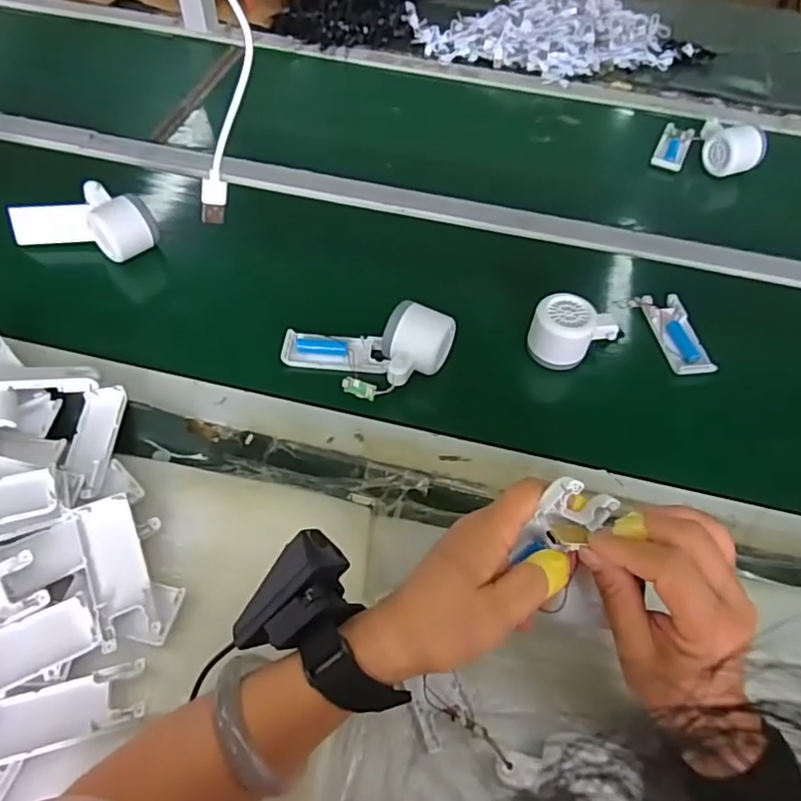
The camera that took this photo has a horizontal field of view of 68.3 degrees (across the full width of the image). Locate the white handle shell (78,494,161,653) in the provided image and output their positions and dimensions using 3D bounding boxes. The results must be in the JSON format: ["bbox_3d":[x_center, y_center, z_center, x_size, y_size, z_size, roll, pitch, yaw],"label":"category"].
[{"bbox_3d":[-0.203,0.119,0.420,0.037,0.017,0.104,-20,58,-16],"label":"white handle shell"}]

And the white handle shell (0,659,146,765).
[{"bbox_3d":[-0.217,0.197,0.371,0.104,0.013,0.038,-14,57,-12],"label":"white handle shell"}]

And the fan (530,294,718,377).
[{"bbox_3d":[0.217,-0.078,0.588,0.177,0.049,0.095,-1,55,-3],"label":"fan"}]

